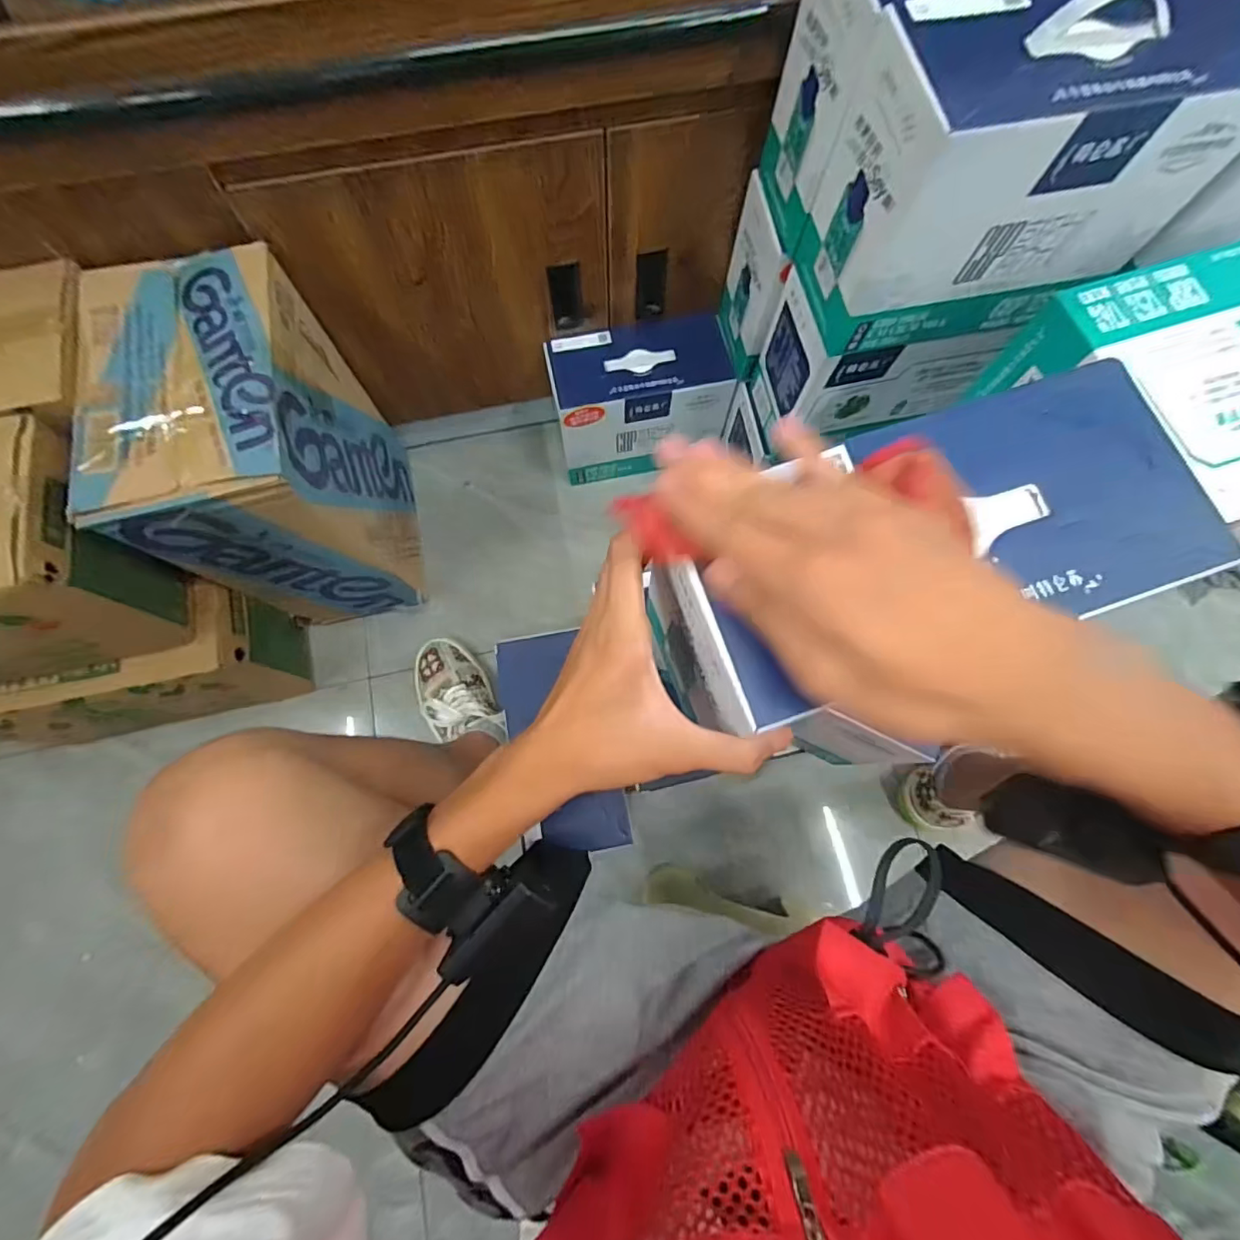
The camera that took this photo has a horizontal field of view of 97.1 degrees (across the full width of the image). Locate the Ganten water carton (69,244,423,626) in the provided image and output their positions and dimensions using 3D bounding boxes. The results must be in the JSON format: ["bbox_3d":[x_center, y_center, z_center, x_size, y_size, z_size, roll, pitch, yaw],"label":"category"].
[{"bbox_3d":[-0.435,-0.198,0.709,0.192,0.383,0.287,-11,74,-3],"label":"Ganten water carton"}]

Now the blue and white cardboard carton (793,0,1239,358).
[{"bbox_3d":[0.338,-0.381,0.474,0.281,0.202,0.130,-10,74,-3],"label":"blue and white cardboard carton"}]

